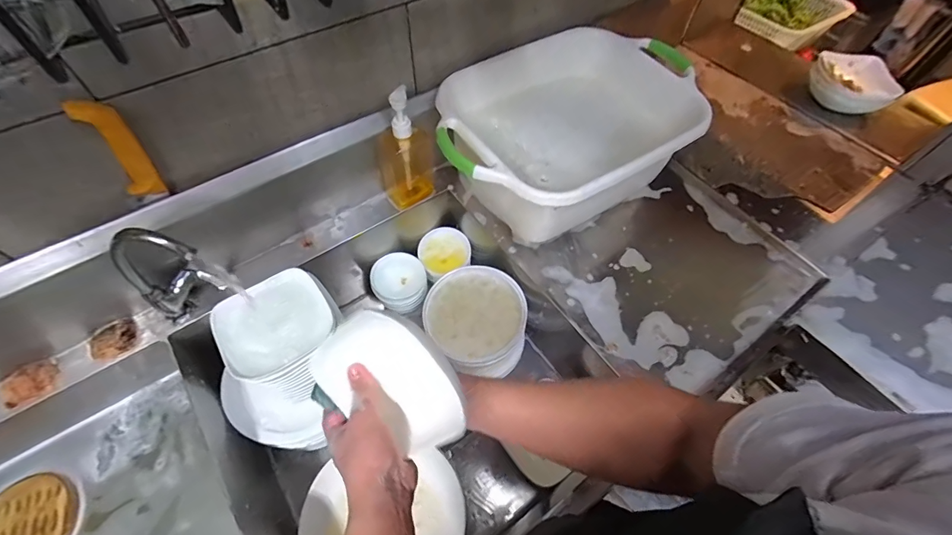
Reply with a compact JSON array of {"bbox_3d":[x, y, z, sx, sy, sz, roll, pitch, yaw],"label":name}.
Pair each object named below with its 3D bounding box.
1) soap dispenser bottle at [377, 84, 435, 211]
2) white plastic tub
[{"bbox_3d":[-0.127,-0.201,0.710,0.096,0.236,0.053,-8,59,-7],"label":"soap dispenser bottle"},{"bbox_3d":[0.151,-0.245,0.752,0.469,0.194,0.327,-34,65,-20],"label":"white plastic tub"}]

